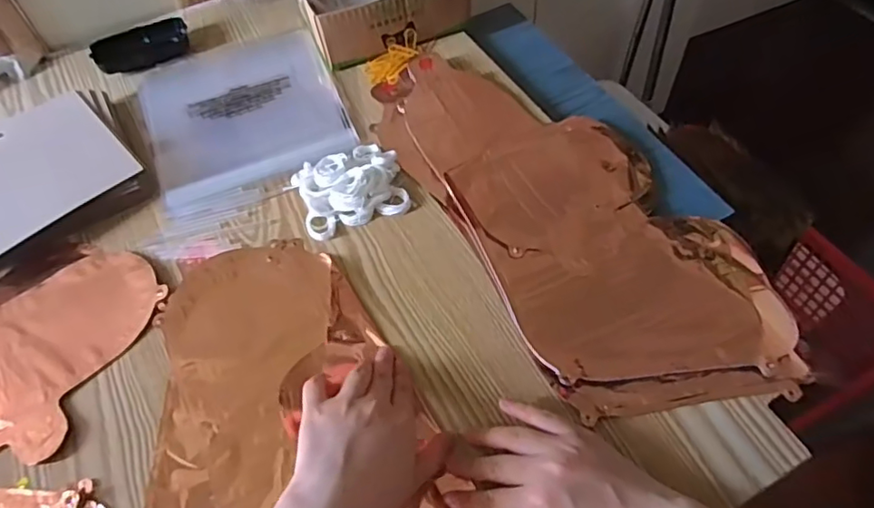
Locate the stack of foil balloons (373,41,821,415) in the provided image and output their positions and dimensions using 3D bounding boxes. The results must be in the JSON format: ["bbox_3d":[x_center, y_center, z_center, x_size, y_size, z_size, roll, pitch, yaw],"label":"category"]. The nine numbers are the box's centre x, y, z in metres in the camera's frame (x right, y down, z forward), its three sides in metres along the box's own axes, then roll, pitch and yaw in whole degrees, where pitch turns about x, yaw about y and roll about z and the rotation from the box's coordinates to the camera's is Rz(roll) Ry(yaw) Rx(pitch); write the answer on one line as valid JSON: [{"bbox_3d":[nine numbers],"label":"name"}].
[{"bbox_3d":[0.118,-0.055,0.534,0.214,0.024,0.446,-26,59,-13],"label":"stack of foil balloons"}]

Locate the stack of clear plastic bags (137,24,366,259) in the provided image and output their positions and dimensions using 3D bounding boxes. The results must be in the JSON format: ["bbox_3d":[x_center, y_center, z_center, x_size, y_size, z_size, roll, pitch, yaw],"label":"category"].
[{"bbox_3d":[-0.207,-0.141,0.629,0.208,0.021,0.299,-16,57,-7],"label":"stack of clear plastic bags"}]

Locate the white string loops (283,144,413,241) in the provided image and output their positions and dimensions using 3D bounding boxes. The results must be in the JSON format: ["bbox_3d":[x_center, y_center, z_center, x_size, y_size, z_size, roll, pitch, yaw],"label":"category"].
[{"bbox_3d":[-0.084,-0.067,0.554,0.101,0.027,0.086,-21,58,-10],"label":"white string loops"}]

